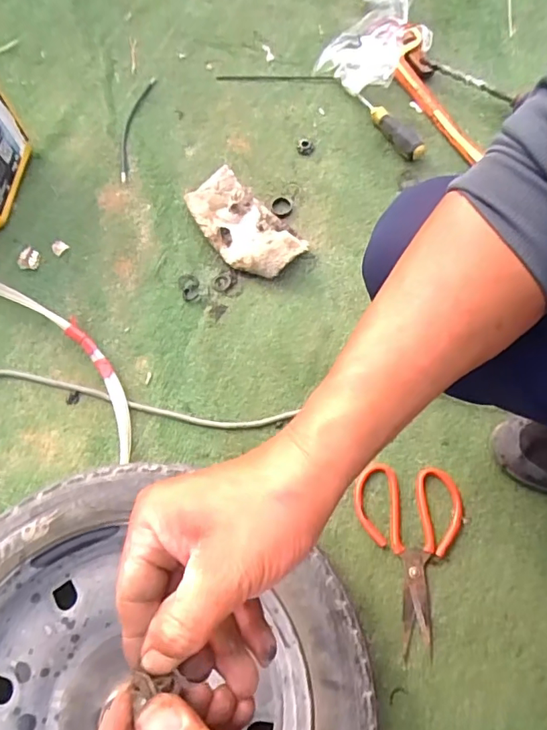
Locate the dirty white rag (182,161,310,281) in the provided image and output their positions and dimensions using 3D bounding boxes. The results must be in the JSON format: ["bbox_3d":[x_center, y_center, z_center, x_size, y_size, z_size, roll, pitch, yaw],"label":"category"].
[{"bbox_3d":[-0.042,-0.201,0.716,0.106,0.059,0.202,-40,73,-14],"label":"dirty white rag"}]

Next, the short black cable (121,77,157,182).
[{"bbox_3d":[-0.219,-0.370,0.800,0.028,0.016,0.204,10,69,5],"label":"short black cable"}]

